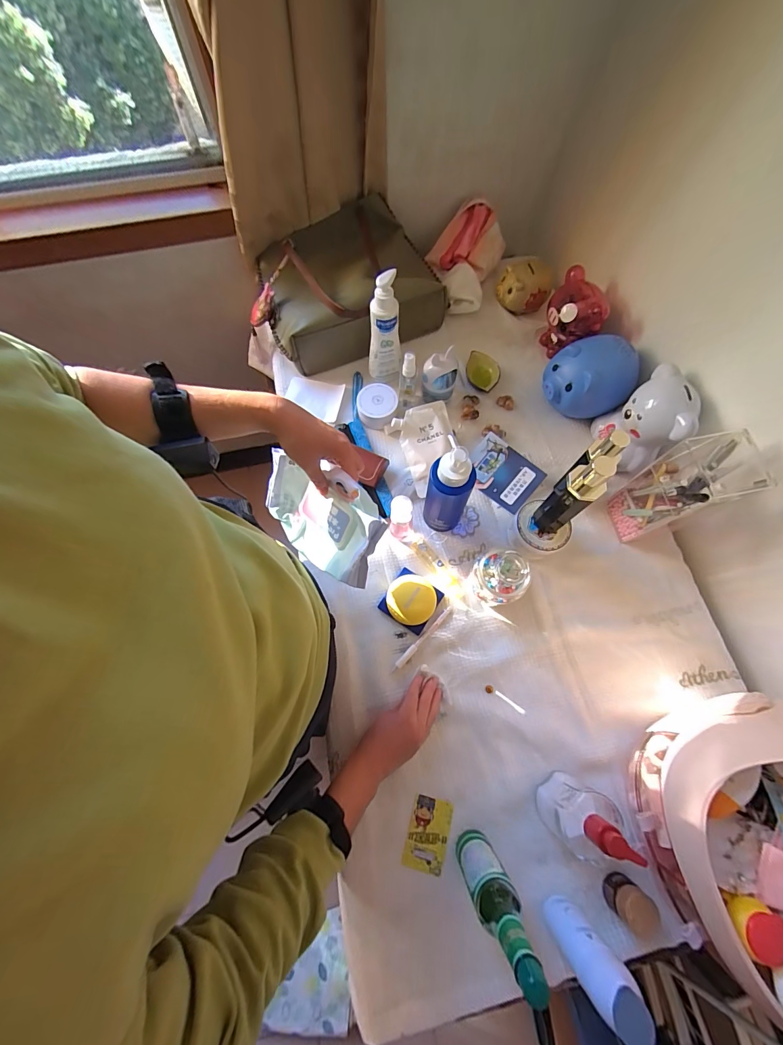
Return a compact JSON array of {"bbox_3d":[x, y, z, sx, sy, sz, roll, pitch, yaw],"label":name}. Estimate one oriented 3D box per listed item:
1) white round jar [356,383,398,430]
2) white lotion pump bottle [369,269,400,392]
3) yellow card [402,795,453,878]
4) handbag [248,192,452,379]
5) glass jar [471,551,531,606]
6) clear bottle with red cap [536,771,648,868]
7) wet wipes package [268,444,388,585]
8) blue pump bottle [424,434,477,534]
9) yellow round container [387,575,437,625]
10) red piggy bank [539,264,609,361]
[{"bbox_3d":[-0.027,-0.221,0.734,0.074,0.035,0.077,0,70,-1],"label":"white round jar"},{"bbox_3d":[-0.011,-0.336,0.697,0.056,0.210,0.048,6,70,2],"label":"white lotion pump bottle"},{"bbox_3d":[0.050,0.424,0.525,0.053,0.004,0.085,15,71,5],"label":"yellow card"},{"bbox_3d":[-0.098,-0.474,0.775,0.374,0.132,0.293,-21,72,-8],"label":"handbag"},{"bbox_3d":[0.162,0.087,0.591,0.062,0.106,0.073,-42,76,-14],"label":"glass jar"},{"bbox_3d":[0.236,0.363,0.468,0.070,0.146,0.075,0,70,-1],"label":"clear bottle with red cap"},{"bbox_3d":[-0.094,-0.004,0.509,0.190,0.127,0.030,28,28,31],"label":"wet wipes package"},{"bbox_3d":[0.085,-0.045,0.587,0.066,0.204,0.059,30,73,9],"label":"blue pump bottle"},{"bbox_3d":[0.032,0.124,0.620,0.077,0.025,0.075,0,70,-1],"label":"yellow round container"},{"bbox_3d":[0.356,-0.396,0.761,0.104,0.117,0.116,20,71,6],"label":"red piggy bank"}]

